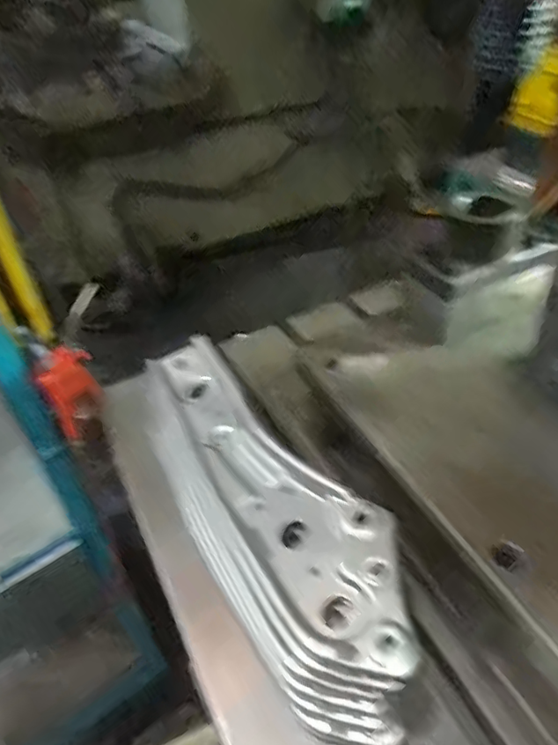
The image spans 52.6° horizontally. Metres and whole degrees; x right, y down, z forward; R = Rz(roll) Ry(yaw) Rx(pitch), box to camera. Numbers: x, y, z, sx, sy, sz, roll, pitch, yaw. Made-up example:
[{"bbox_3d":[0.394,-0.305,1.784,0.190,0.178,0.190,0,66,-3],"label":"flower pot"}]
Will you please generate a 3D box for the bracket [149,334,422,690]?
[{"bbox_3d":[-0.021,0.087,0.536,0.105,0.042,0.436,-23,44,-19],"label":"bracket"}]

